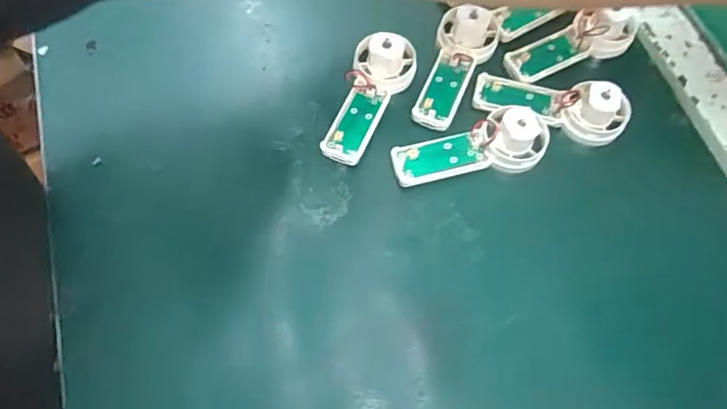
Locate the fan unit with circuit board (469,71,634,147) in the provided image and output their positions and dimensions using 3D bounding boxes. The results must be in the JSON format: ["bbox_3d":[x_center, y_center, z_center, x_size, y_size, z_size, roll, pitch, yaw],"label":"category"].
[{"bbox_3d":[0.116,-0.065,0.332,0.093,0.020,0.034,13,66,4],"label":"fan unit with circuit board"}]

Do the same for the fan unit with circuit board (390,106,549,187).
[{"bbox_3d":[0.065,-0.034,0.317,0.094,0.019,0.034,-14,67,-8],"label":"fan unit with circuit board"}]

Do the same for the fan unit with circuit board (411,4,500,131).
[{"bbox_3d":[0.060,-0.088,0.339,0.038,0.020,0.087,16,66,6],"label":"fan unit with circuit board"}]

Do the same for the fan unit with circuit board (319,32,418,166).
[{"bbox_3d":[0.005,-0.067,0.329,0.038,0.019,0.084,16,66,6],"label":"fan unit with circuit board"}]

